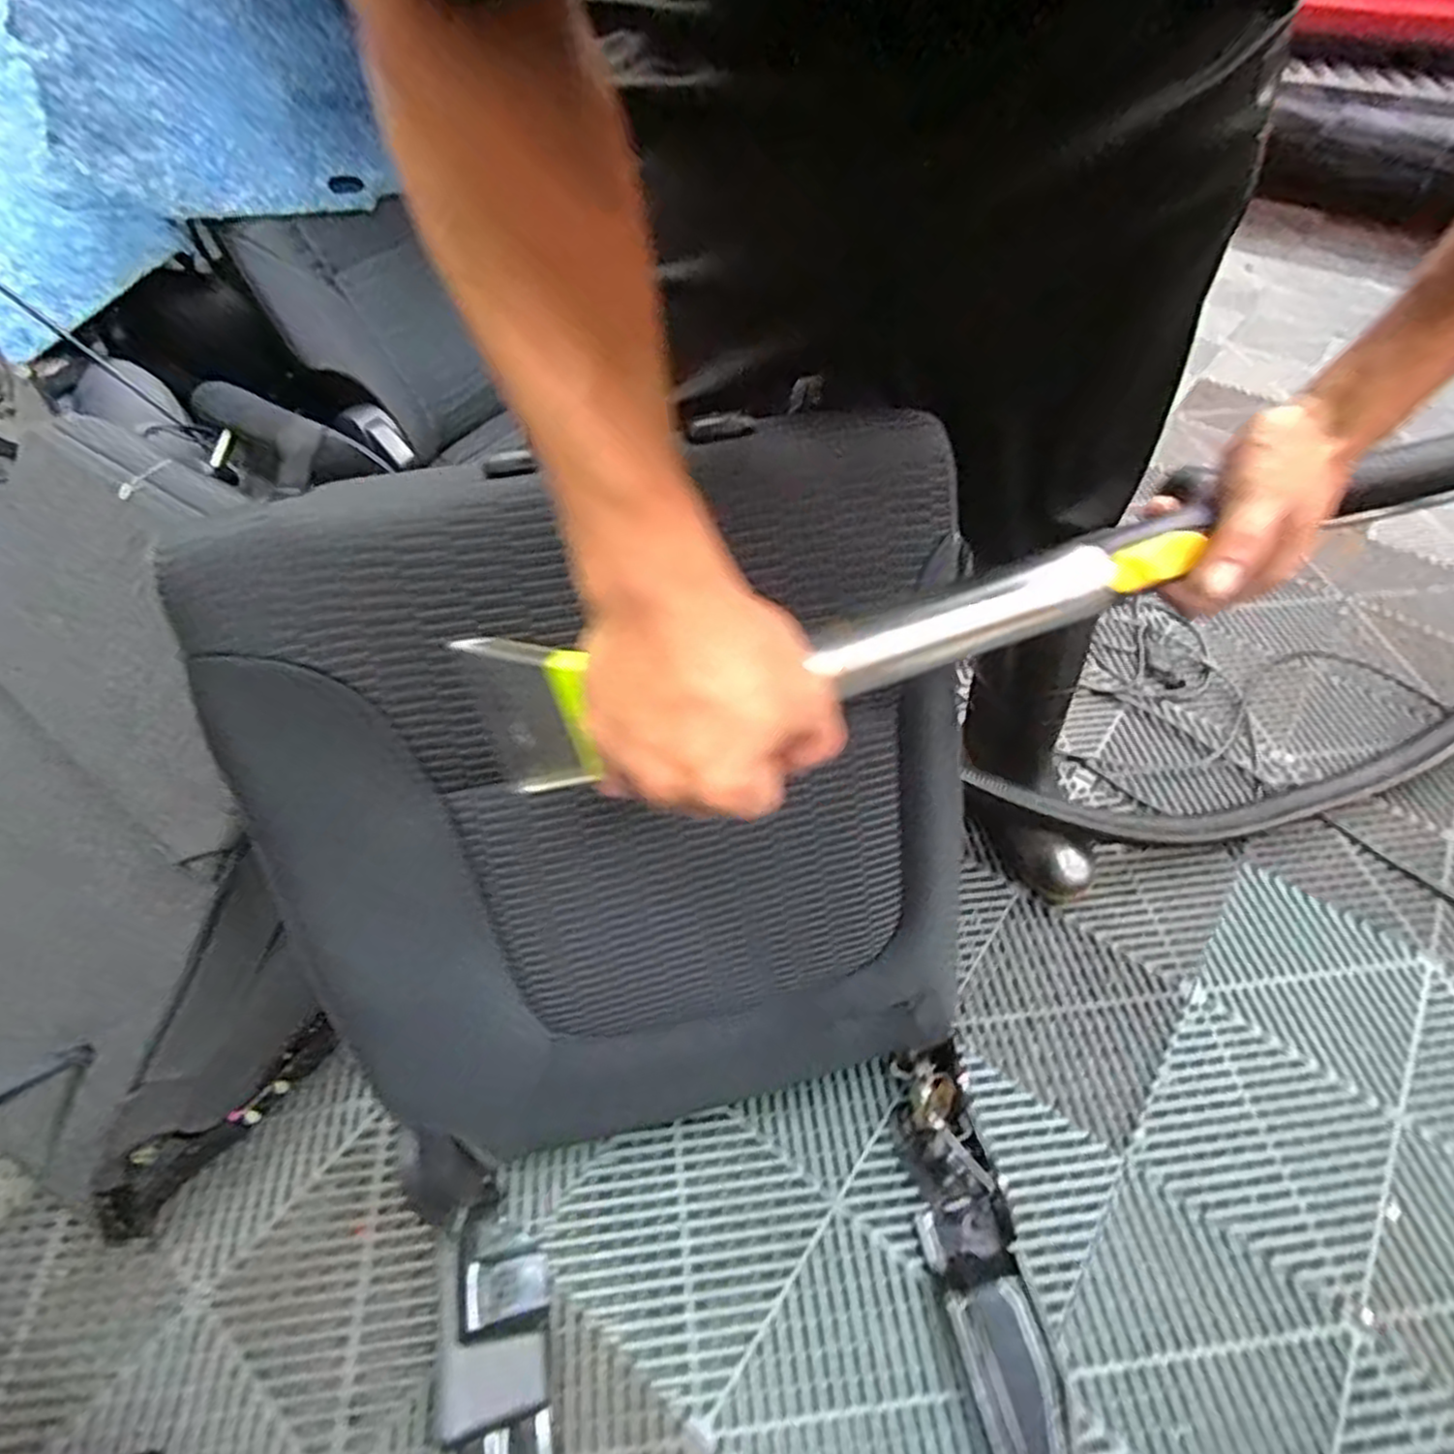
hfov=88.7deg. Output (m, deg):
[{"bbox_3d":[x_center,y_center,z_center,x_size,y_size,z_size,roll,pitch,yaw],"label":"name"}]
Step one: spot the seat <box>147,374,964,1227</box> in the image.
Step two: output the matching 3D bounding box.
[{"bbox_3d":[-0.076,0.068,0.593,0.483,0.559,0.180,-11,22,-5],"label":"seat"}]

